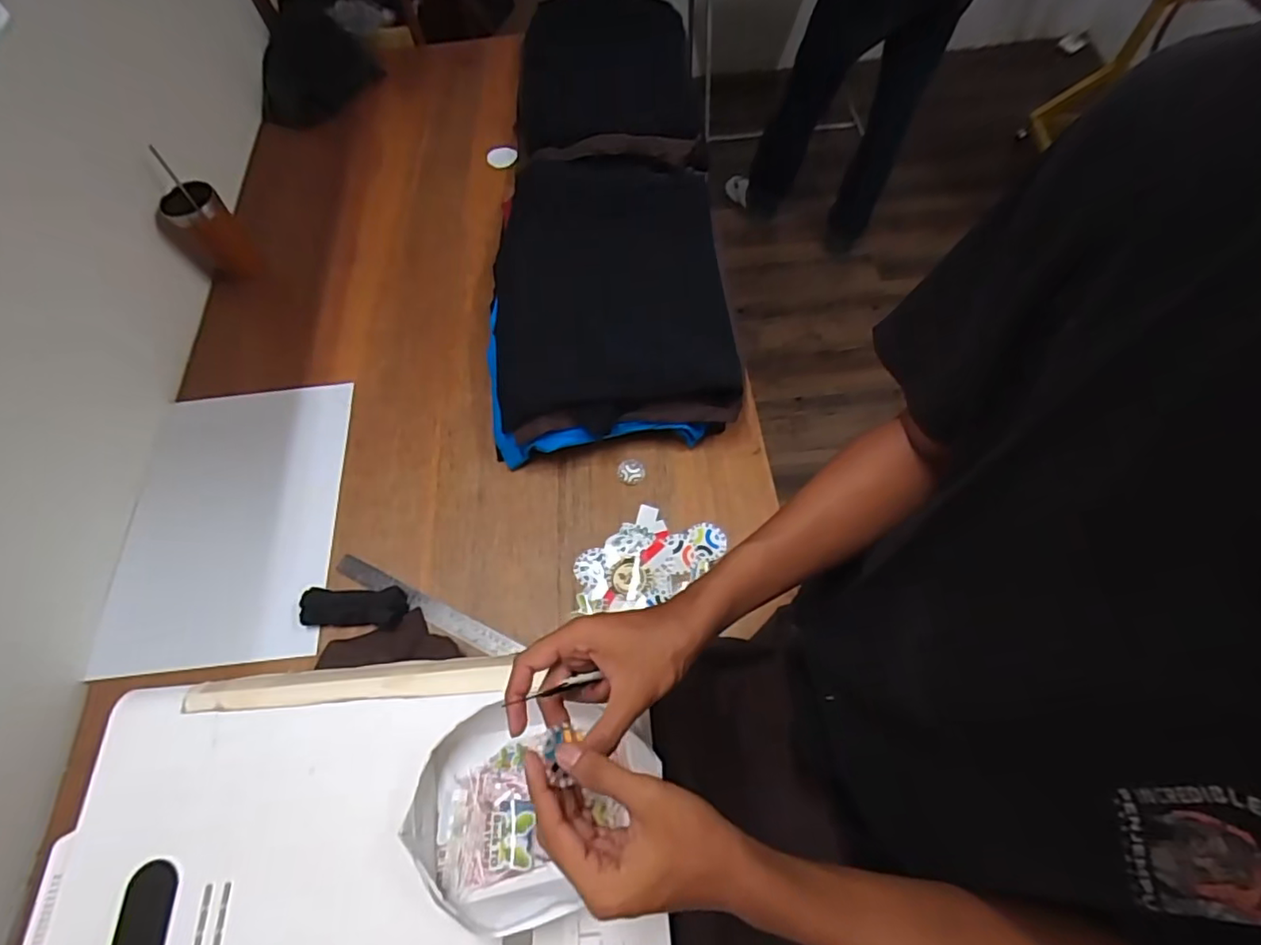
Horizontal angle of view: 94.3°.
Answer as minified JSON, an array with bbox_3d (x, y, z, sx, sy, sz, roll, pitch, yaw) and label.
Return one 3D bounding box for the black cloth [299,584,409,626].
[{"bbox_3d":[-0.350,0.169,0.744,0.127,0.028,0.048,-1,63,3],"label":"black cloth"}]

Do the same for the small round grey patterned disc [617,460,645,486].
[{"bbox_3d":[0.001,-0.001,0.827,0.039,0.004,0.038,-1,63,3],"label":"small round grey patterned disc"}]

